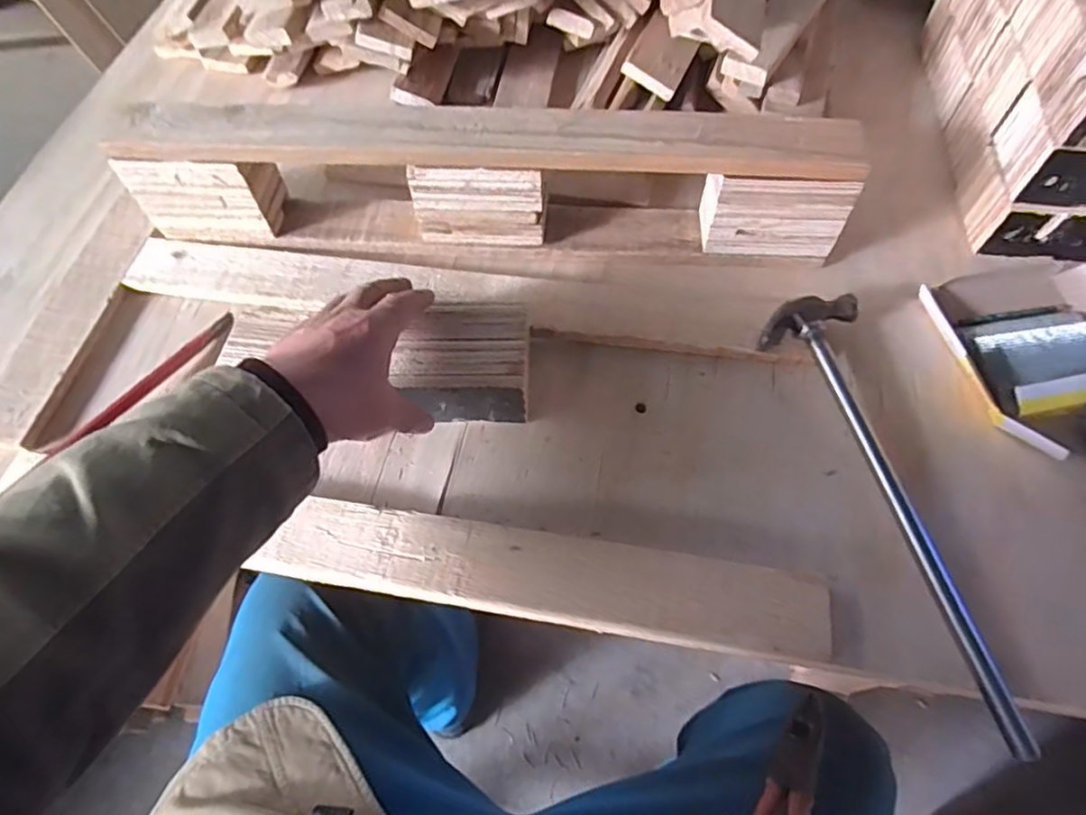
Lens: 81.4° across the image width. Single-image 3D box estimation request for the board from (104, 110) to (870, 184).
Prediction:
[{"bbox_3d":[-0.052,-0.230,0.554,0.646,0.031,0.059,3,61,2],"label":"board"}]

